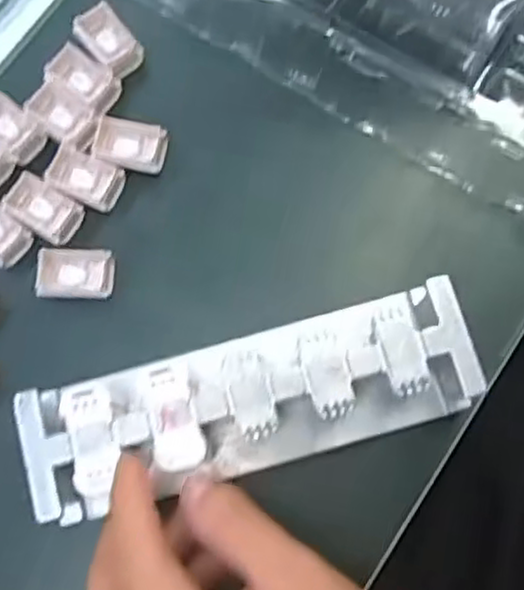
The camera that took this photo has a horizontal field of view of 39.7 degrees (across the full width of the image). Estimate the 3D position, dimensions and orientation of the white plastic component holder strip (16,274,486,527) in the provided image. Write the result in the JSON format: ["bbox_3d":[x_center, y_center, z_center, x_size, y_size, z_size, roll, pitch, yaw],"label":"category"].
[{"bbox_3d":[-0.005,0.045,0.312,0.185,0.042,0.057,-14,78,-6],"label":"white plastic component holder strip"}]

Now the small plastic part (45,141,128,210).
[{"bbox_3d":[-0.087,-0.059,0.357,0.034,0.009,0.023,25,78,7],"label":"small plastic part"}]

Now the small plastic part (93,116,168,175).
[{"bbox_3d":[-0.066,-0.075,0.361,0.035,0.009,0.023,9,77,3],"label":"small plastic part"}]

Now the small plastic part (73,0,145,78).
[{"bbox_3d":[-0.078,-0.132,0.375,0.022,0.011,0.036,-43,79,-9],"label":"small plastic part"}]

